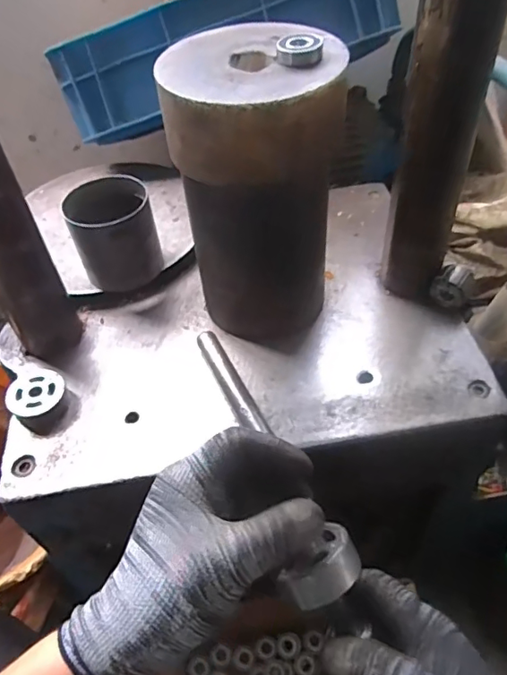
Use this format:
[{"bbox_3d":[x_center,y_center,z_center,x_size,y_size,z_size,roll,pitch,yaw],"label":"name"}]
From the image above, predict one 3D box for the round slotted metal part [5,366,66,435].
[{"bbox_3d":[-0.208,0.060,0.520,0.051,0.026,0.057,1,48,6],"label":"round slotted metal part"}]

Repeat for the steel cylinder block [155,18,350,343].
[{"bbox_3d":[0.005,-0.126,0.494,0.139,0.252,0.132,2,49,7],"label":"steel cylinder block"}]

